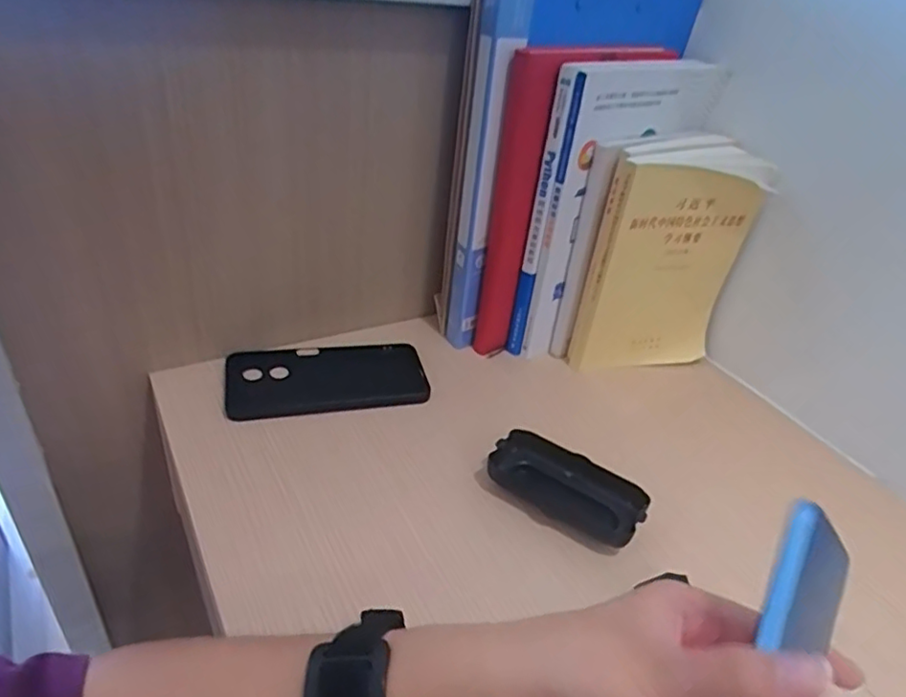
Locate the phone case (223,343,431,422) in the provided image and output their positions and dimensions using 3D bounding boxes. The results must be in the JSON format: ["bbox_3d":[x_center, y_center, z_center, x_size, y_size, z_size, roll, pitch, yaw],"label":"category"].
[{"bbox_3d":[-0.106,0.027,0.528,0.165,0.016,0.078,-4,39,-19],"label":"phone case"}]

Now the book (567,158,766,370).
[{"bbox_3d":[0.190,-0.066,0.553,0.139,0.198,0.022,-2,36,-14],"label":"book"}]

